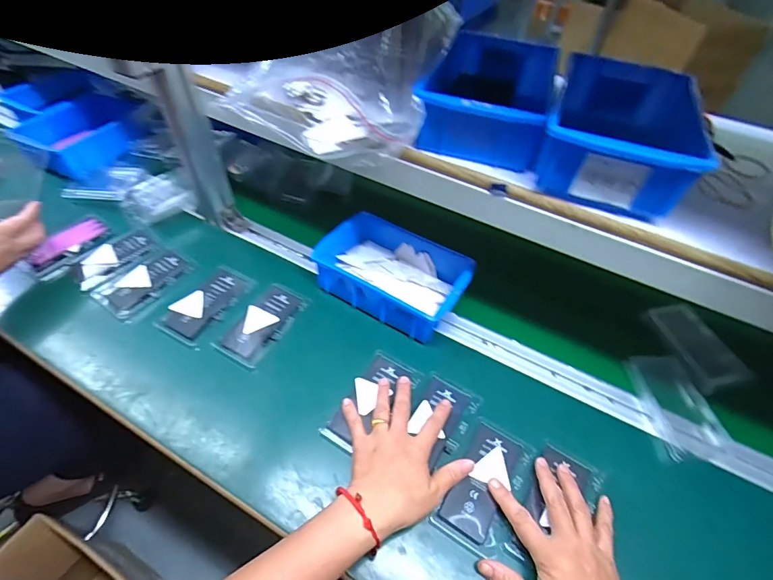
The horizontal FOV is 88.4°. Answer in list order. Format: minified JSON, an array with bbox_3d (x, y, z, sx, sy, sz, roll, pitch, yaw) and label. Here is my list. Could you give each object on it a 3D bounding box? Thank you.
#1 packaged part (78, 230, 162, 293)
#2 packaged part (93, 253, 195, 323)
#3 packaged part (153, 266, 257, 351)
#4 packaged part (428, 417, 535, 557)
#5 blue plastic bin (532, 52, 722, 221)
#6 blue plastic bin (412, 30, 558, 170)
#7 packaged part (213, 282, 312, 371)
[{"bbox_3d":[-0.405,-0.049,0.596,0.070,0.004,0.115,35,56,23],"label":"packaged part"},{"bbox_3d":[-0.349,-0.012,0.576,0.078,0.006,0.120,29,53,19],"label":"packaged part"},{"bbox_3d":[-0.253,0.017,0.558,0.073,0.004,0.129,22,52,14],"label":"packaged part"},{"bbox_3d":[0.108,0.206,0.425,0.067,0.011,0.124,28,56,16],"label":"packaged part"},{"bbox_3d":[0.236,-0.162,0.413,0.129,0.078,0.207,21,51,13],"label":"blue plastic bin"},{"bbox_3d":[0.113,-0.215,0.453,0.128,0.079,0.206,16,50,9],"label":"blue plastic bin"},{"bbox_3d":[-0.168,0.045,0.542,0.066,0.006,0.125,27,53,17],"label":"packaged part"}]

